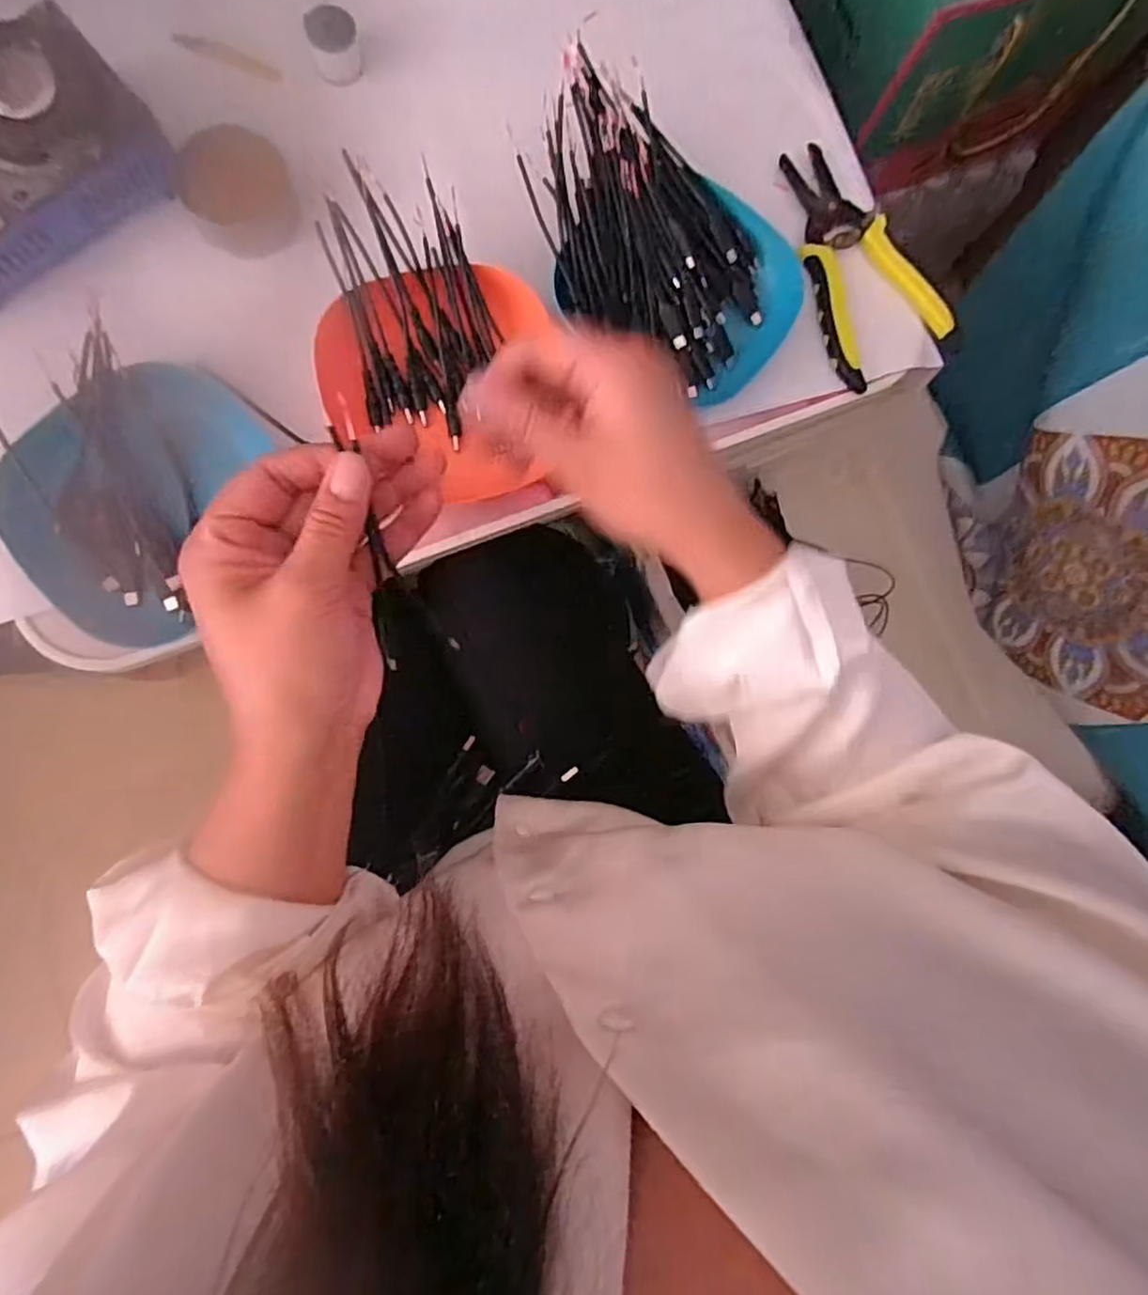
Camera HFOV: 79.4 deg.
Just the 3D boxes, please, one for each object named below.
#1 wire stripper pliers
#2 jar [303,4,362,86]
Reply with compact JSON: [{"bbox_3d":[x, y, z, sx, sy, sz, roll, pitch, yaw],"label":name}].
[{"bbox_3d":[0.178,-0.256,0.457,0.083,0.016,0.155,-30,90,-8],"label":"wire stripper pliers"},{"bbox_3d":[-0.147,-0.370,0.427,0.029,0.027,0.028,1,85,-7],"label":"jar"}]

